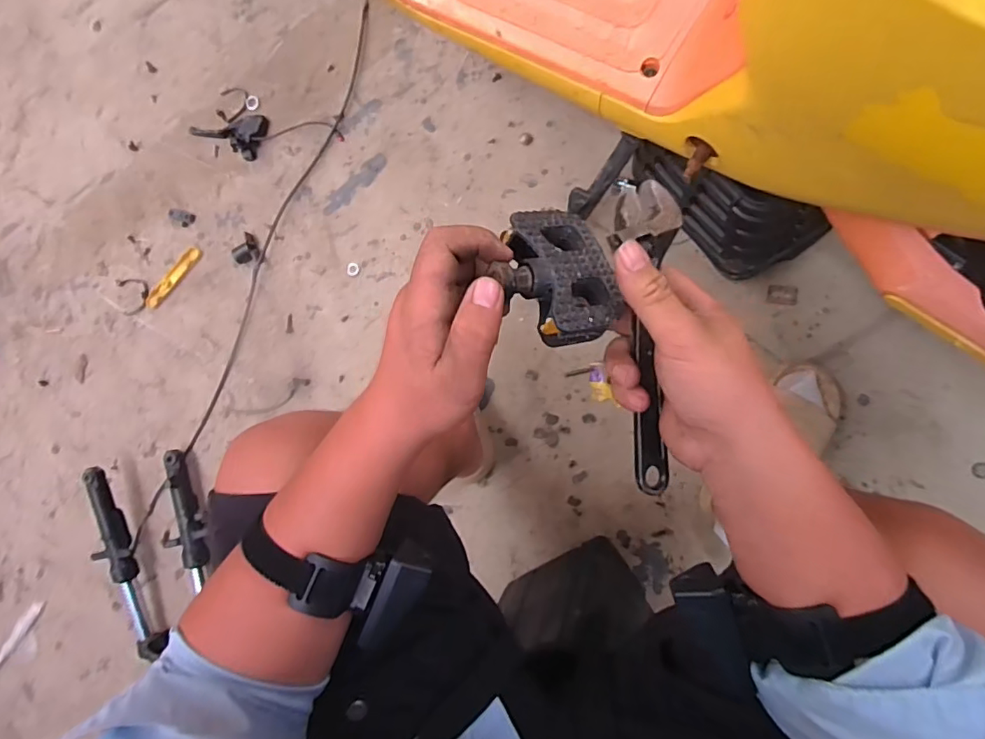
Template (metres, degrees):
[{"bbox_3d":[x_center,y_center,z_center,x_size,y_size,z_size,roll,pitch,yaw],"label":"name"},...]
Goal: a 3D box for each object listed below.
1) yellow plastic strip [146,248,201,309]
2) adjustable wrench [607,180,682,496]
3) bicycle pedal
[{"bbox_3d":[-0.616,-0.177,1.022,0.026,0.011,0.147,44,96,7],"label":"yellow plastic strip"},{"bbox_3d":[0.097,-0.023,0.343,0.043,0.023,0.200,3,89,9],"label":"adjustable wrench"},{"bbox_3d":[0.036,-0.055,0.322,0.073,0.028,0.083,-3,64,-21],"label":"bicycle pedal"}]

